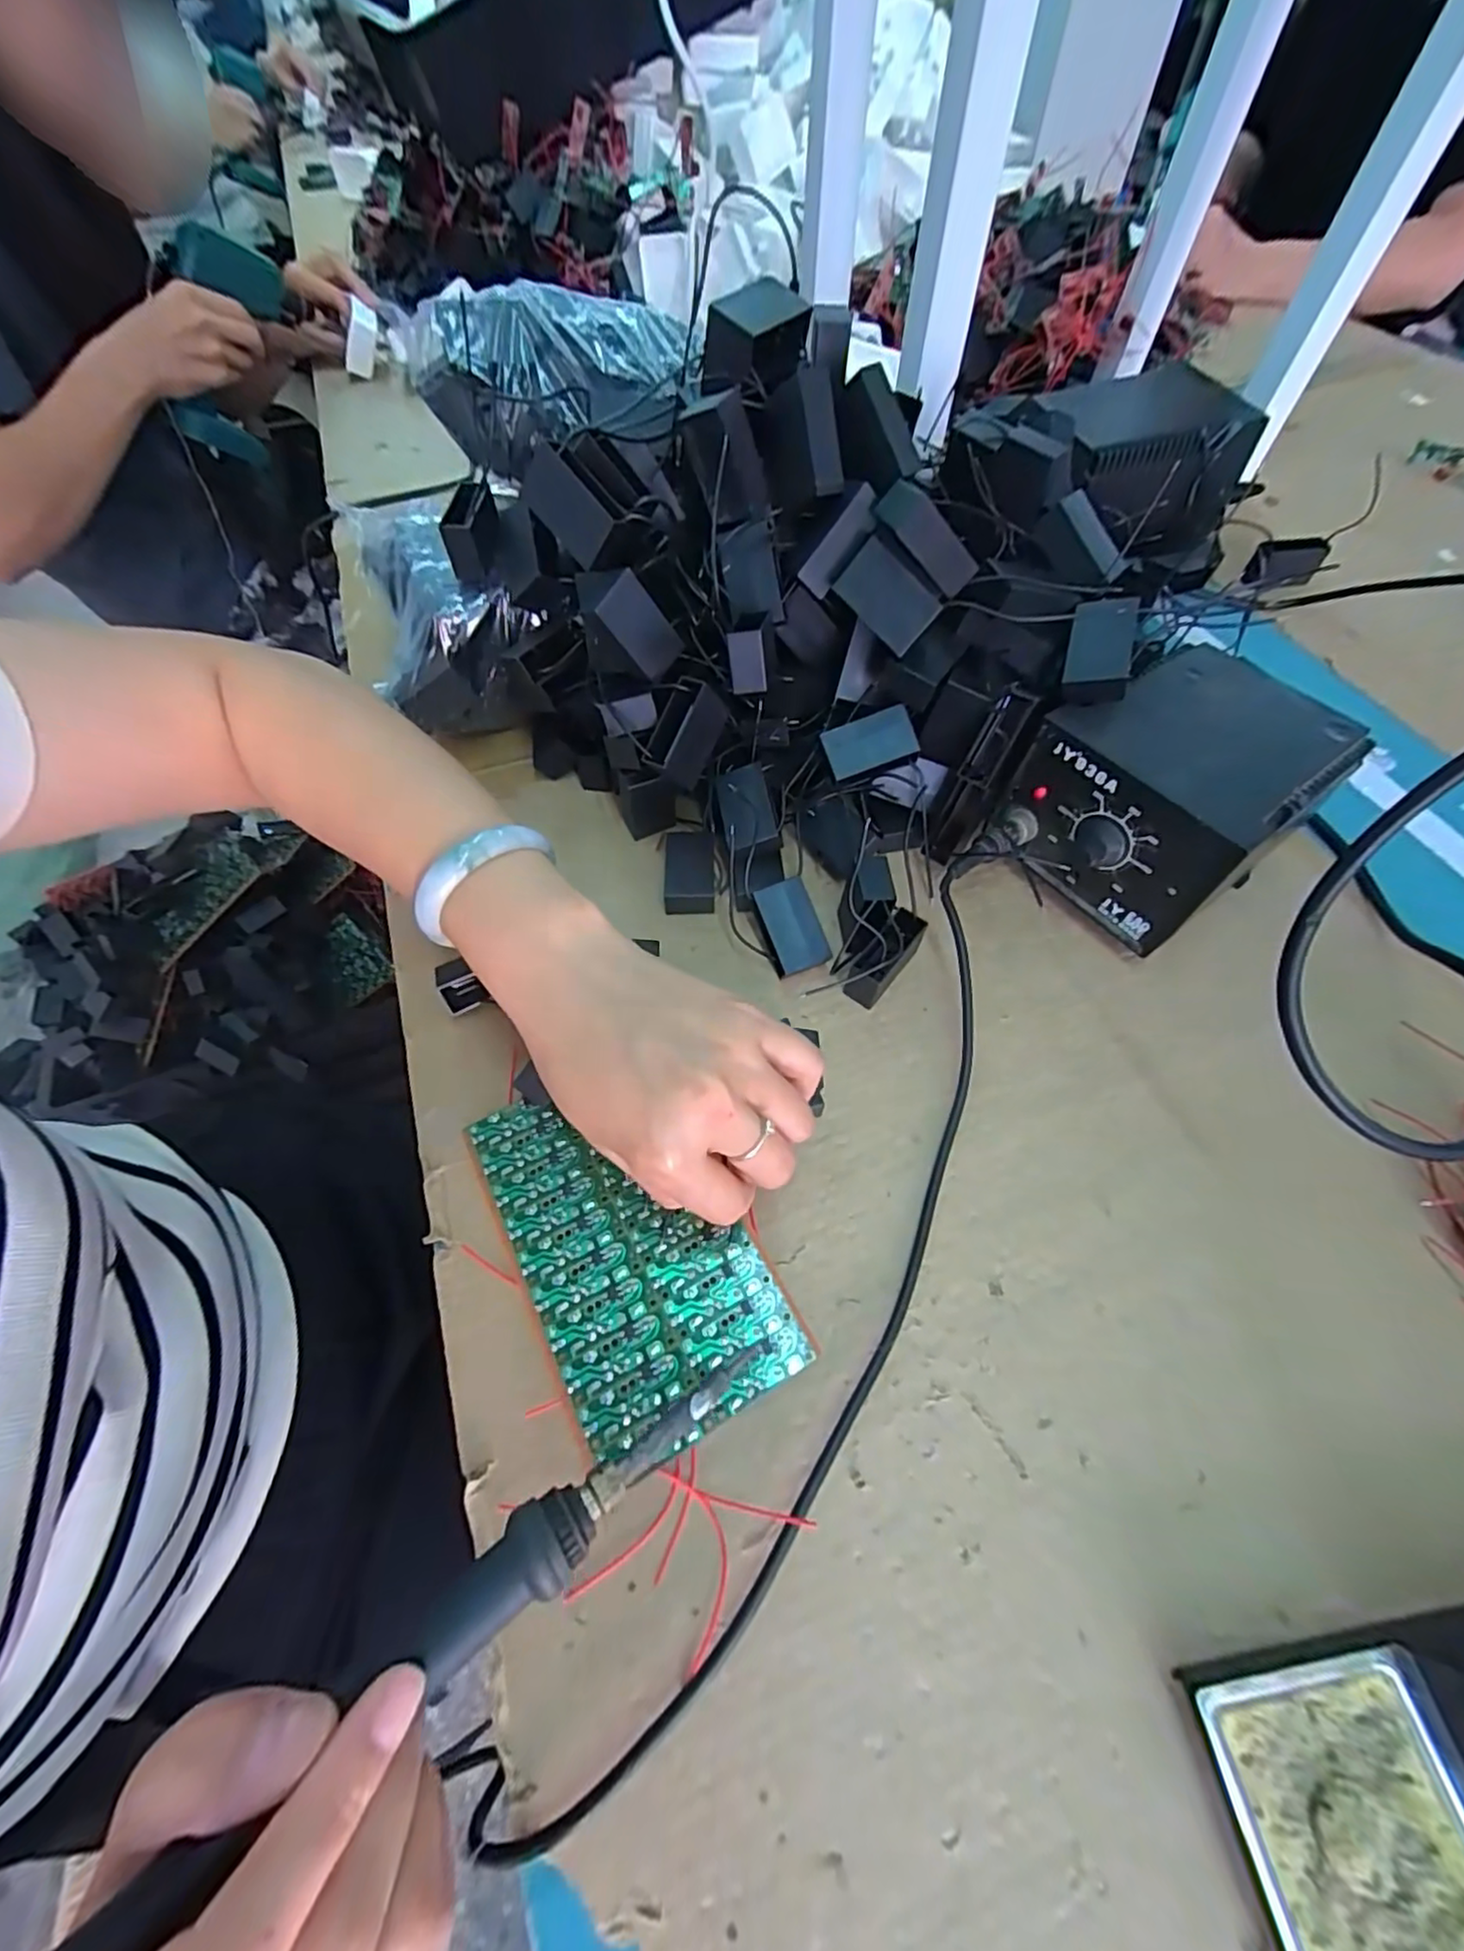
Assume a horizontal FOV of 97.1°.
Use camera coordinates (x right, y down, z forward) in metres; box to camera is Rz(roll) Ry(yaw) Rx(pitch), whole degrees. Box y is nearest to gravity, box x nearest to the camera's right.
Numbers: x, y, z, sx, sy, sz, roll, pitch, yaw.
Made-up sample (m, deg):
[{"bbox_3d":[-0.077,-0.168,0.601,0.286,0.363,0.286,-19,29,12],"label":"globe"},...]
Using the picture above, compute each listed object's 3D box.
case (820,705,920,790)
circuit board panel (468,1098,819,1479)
[{"bbox_3d":[0.075,-0.124,0.353,0.046,0.014,0.030,-19,80,12],"label":"case"},{"bbox_3d":[-0.045,0.112,0.278,0.088,0.004,0.152,-27,63,-14],"label":"circuit board panel"}]

